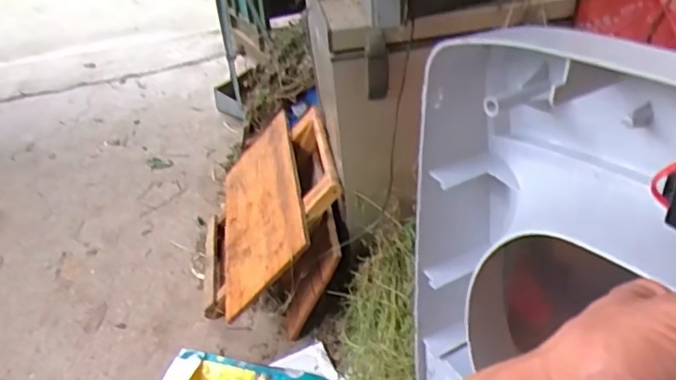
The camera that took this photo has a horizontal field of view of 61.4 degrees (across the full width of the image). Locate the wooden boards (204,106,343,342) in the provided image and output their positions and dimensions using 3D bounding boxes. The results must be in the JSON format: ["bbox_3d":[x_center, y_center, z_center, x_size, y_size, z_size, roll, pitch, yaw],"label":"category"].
[{"bbox_3d":[-0.219,0.060,1.685,0.413,0.374,0.646,-8,37,-5],"label":"wooden boards"}]

